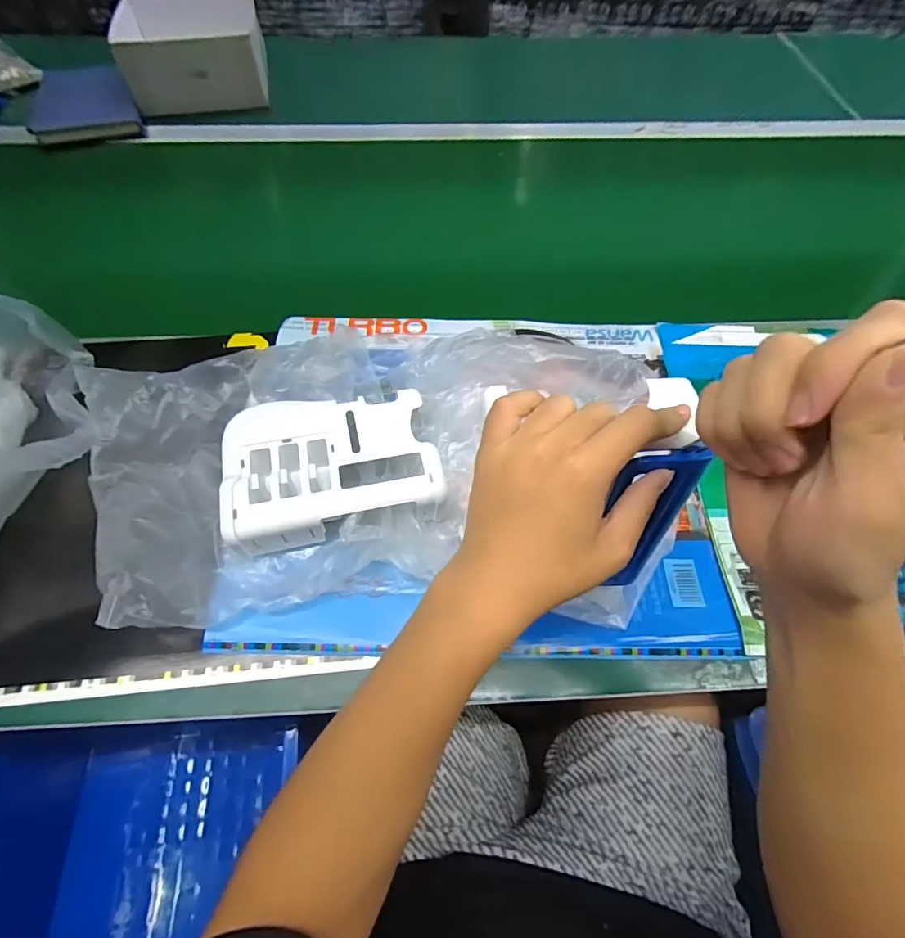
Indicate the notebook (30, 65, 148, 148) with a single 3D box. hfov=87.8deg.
[{"bbox_3d":[-0.568,-0.563,0.727,0.145,0.024,0.148,-20,75,-14],"label":"notebook"}]

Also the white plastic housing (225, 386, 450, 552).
[{"bbox_3d":[-0.104,-0.008,0.414,0.175,0.043,0.129,-12,63,-7],"label":"white plastic housing"}]

